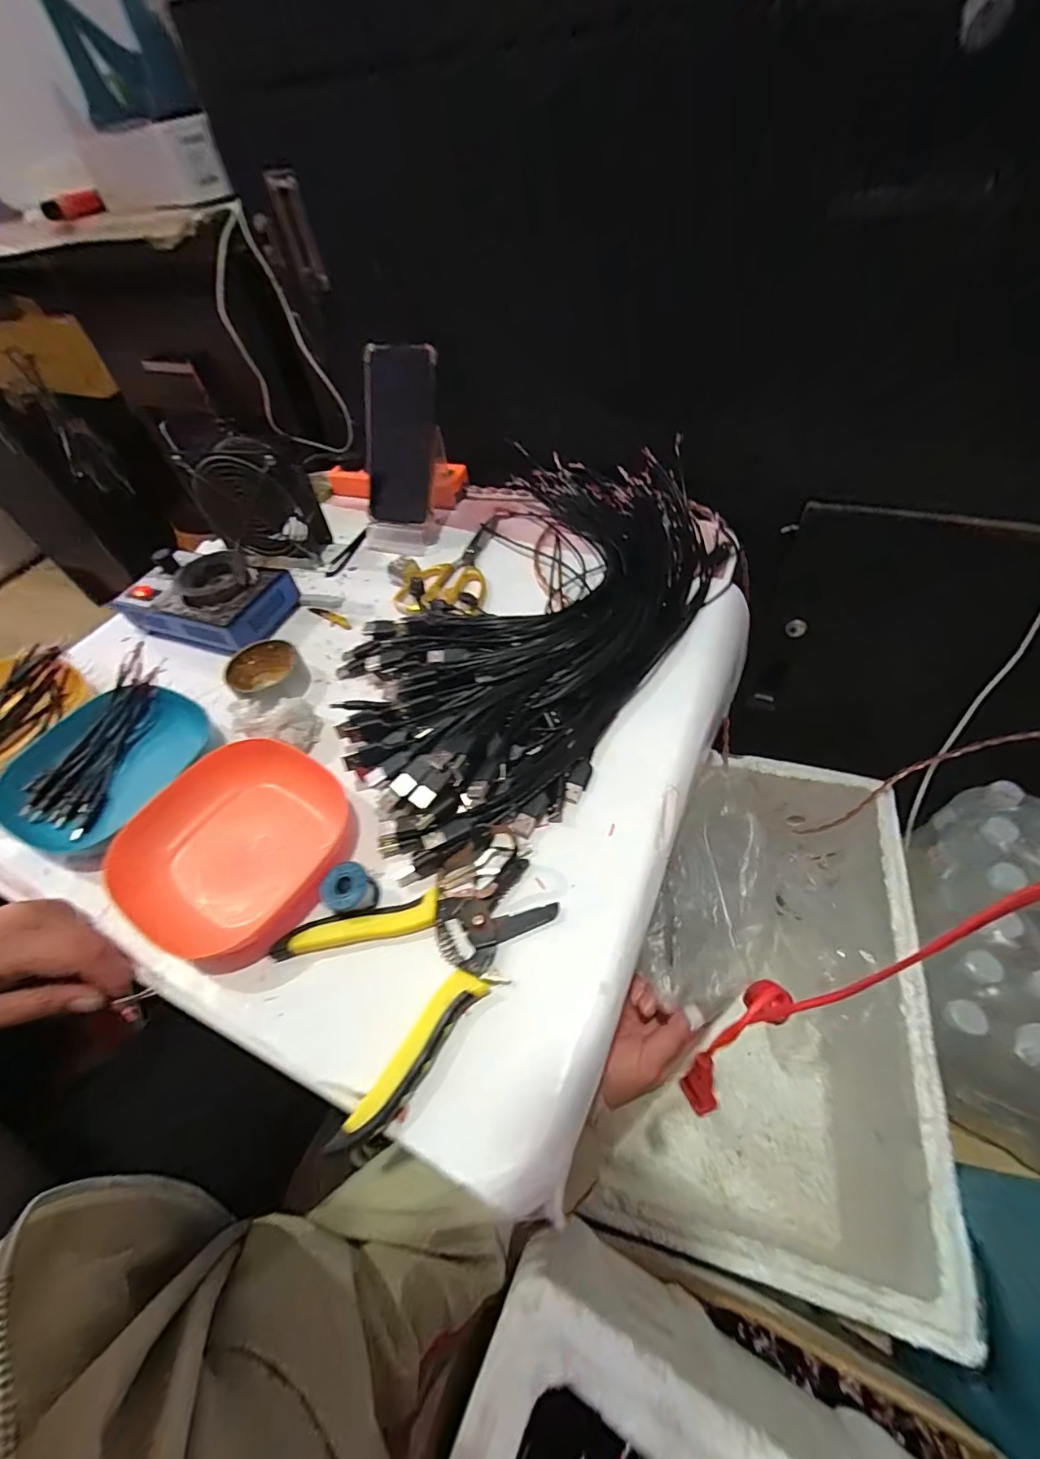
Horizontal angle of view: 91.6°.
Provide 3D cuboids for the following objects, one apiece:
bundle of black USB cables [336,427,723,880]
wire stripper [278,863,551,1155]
[{"bbox_3d":[0.013,-0.110,0.459,0.250,0.040,0.487,25,59,22],"label":"bundle of black USB cables"},{"bbox_3d":[-0.054,0.133,0.297,0.152,0.014,0.112,-31,56,-17],"label":"wire stripper"}]

